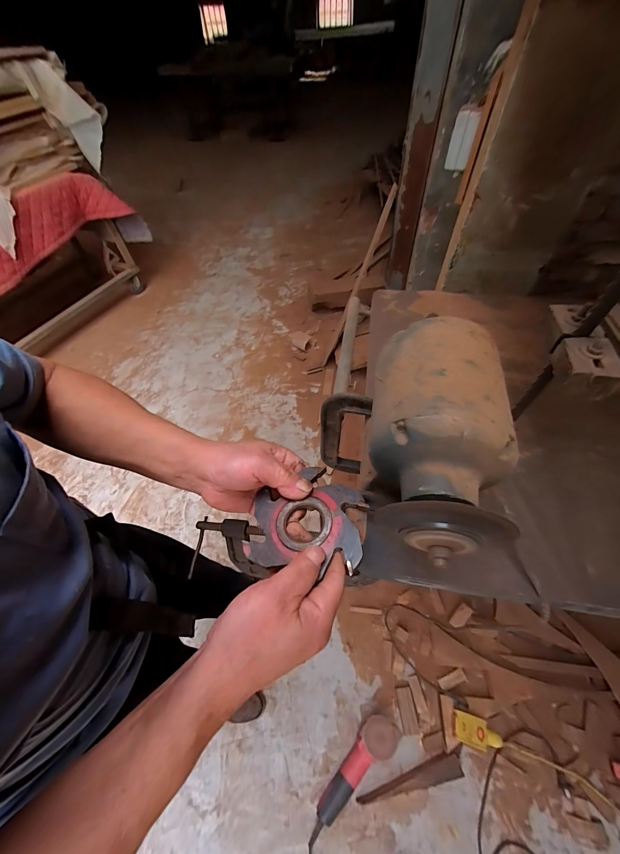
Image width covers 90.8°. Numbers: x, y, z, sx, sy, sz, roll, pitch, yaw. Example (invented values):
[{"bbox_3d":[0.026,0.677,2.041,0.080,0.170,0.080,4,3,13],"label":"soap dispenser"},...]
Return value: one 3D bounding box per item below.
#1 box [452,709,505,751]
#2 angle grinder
[{"bbox_3d":[0.469,0.854,0.852,0.131,0.034,0.065,13,56,14],"label":"box"},{"bbox_3d":[0.127,0.941,0.855,0.286,0.097,0.093,-34,61,-17],"label":"angle grinder"}]

